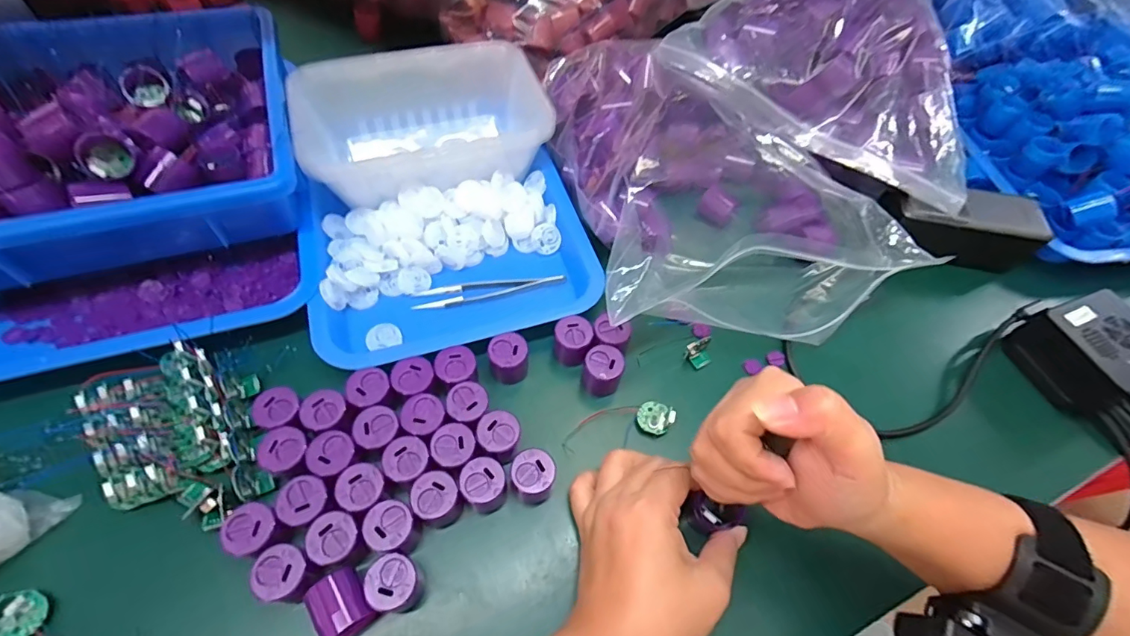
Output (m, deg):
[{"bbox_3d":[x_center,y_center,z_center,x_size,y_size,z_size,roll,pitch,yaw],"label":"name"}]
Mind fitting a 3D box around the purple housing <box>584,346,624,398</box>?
[{"bbox_3d":[0.028,0.041,0.372,0.027,0.036,0.027,2,58,-3],"label":"purple housing"}]

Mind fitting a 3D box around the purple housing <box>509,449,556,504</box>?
[{"bbox_3d":[-0.021,0.105,0.326,0.027,0.033,0.026,2,58,-3],"label":"purple housing"}]

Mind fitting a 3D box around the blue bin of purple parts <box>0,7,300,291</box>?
[{"bbox_3d":[-0.401,-0.133,0.384,0.354,0.091,0.239,-16,61,-14],"label":"blue bin of purple parts"}]

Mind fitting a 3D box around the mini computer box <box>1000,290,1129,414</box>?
[{"bbox_3d":[0.416,0.028,0.394,0.072,0.048,0.082,-12,60,-11],"label":"mini computer box"}]

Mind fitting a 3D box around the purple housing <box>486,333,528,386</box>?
[{"bbox_3d":[-0.042,0.031,0.370,0.028,0.032,0.026,2,58,-3],"label":"purple housing"}]

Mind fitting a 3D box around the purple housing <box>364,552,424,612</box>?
[{"bbox_3d":[-0.097,0.155,0.289,0.027,0.033,0.030,-25,64,-18],"label":"purple housing"}]

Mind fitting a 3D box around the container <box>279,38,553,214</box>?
[{"bbox_3d":[-0.129,-0.174,0.464,0.214,0.077,0.139,-20,62,-16],"label":"container"}]

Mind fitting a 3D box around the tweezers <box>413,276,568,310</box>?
[{"bbox_3d":[-0.061,-0.023,0.410,0.122,0.008,0.019,-9,60,-10],"label":"tweezers"}]

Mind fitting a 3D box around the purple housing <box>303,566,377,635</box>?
[{"bbox_3d":[-0.127,0.164,0.283,0.026,0.025,0.035,-32,66,-21],"label":"purple housing"}]

